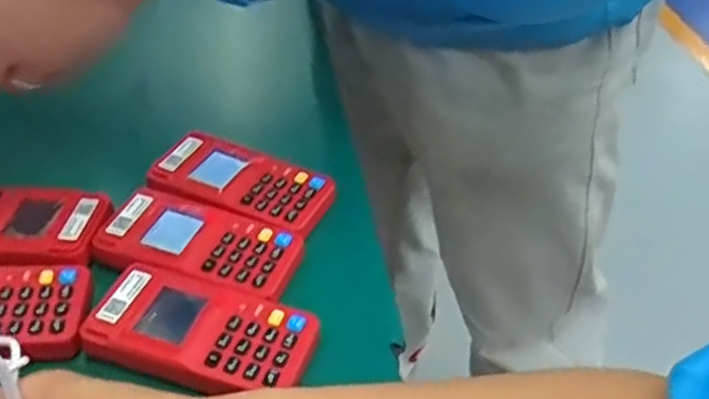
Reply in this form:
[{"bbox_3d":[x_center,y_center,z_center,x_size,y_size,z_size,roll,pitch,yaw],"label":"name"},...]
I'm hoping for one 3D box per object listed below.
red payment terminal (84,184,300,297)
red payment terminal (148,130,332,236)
[{"bbox_3d":[-0.097,0.027,0.482,0.124,0.016,0.064,12,41,12],"label":"red payment terminal"},{"bbox_3d":[-0.075,-0.013,0.515,0.119,0.013,0.060,17,42,17],"label":"red payment terminal"}]

